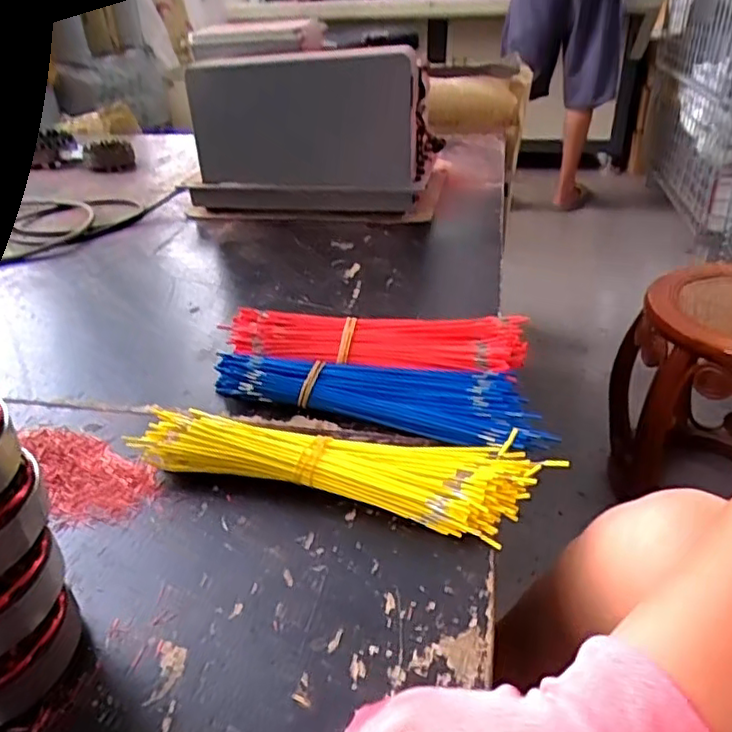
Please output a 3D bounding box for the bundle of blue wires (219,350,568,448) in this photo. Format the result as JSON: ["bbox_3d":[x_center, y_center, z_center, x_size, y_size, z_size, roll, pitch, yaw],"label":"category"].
[{"bbox_3d":[0.006,0.021,0.501,0.259,0.029,0.070,4,34,13],"label":"bundle of blue wires"}]

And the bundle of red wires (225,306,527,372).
[{"bbox_3d":[0.005,-0.019,0.558,0.262,0.033,0.071,2,33,9],"label":"bundle of red wires"}]

